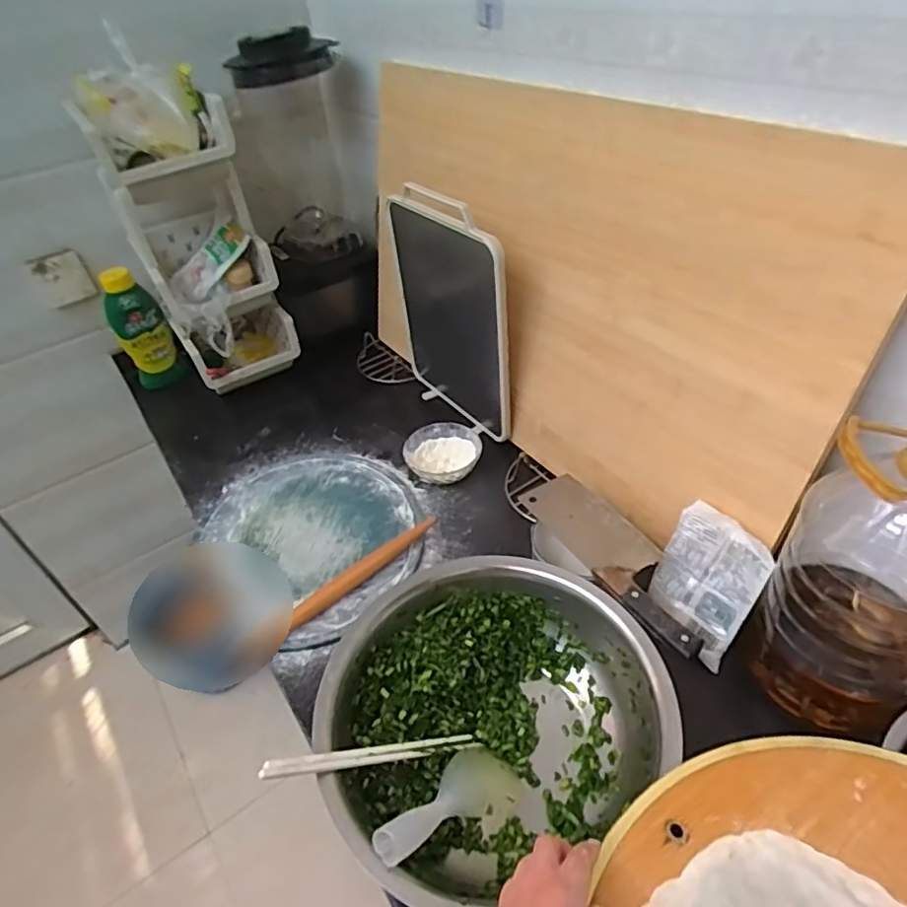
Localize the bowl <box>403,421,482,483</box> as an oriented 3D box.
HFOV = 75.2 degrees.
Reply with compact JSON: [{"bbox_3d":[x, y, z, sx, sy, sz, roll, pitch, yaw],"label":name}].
[{"bbox_3d":[-0.014,0.006,0.953,0.119,0.053,0.112,-4,42,3],"label":"bowl"}]

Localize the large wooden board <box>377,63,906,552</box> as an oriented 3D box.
[{"bbox_3d":[0.112,-0.235,0.847,0.034,0.488,0.888,-17,38,-32],"label":"large wooden board"}]

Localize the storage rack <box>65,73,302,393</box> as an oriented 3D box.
[{"bbox_3d":[-0.505,-0.424,1.108,0.220,0.586,0.356,-33,41,-26],"label":"storage rack"}]

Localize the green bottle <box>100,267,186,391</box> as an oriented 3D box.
[{"bbox_3d":[-0.636,-0.249,1.204,0.098,0.258,0.076,-25,45,-19],"label":"green bottle"}]

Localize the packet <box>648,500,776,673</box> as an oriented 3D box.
[{"bbox_3d":[0.290,0.149,0.685,0.019,0.157,0.114,4,24,-40],"label":"packet"}]

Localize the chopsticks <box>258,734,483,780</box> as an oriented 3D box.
[{"bbox_3d":[-0.073,0.291,0.569,0.222,0.017,0.020,11,31,-34],"label":"chopsticks"}]

